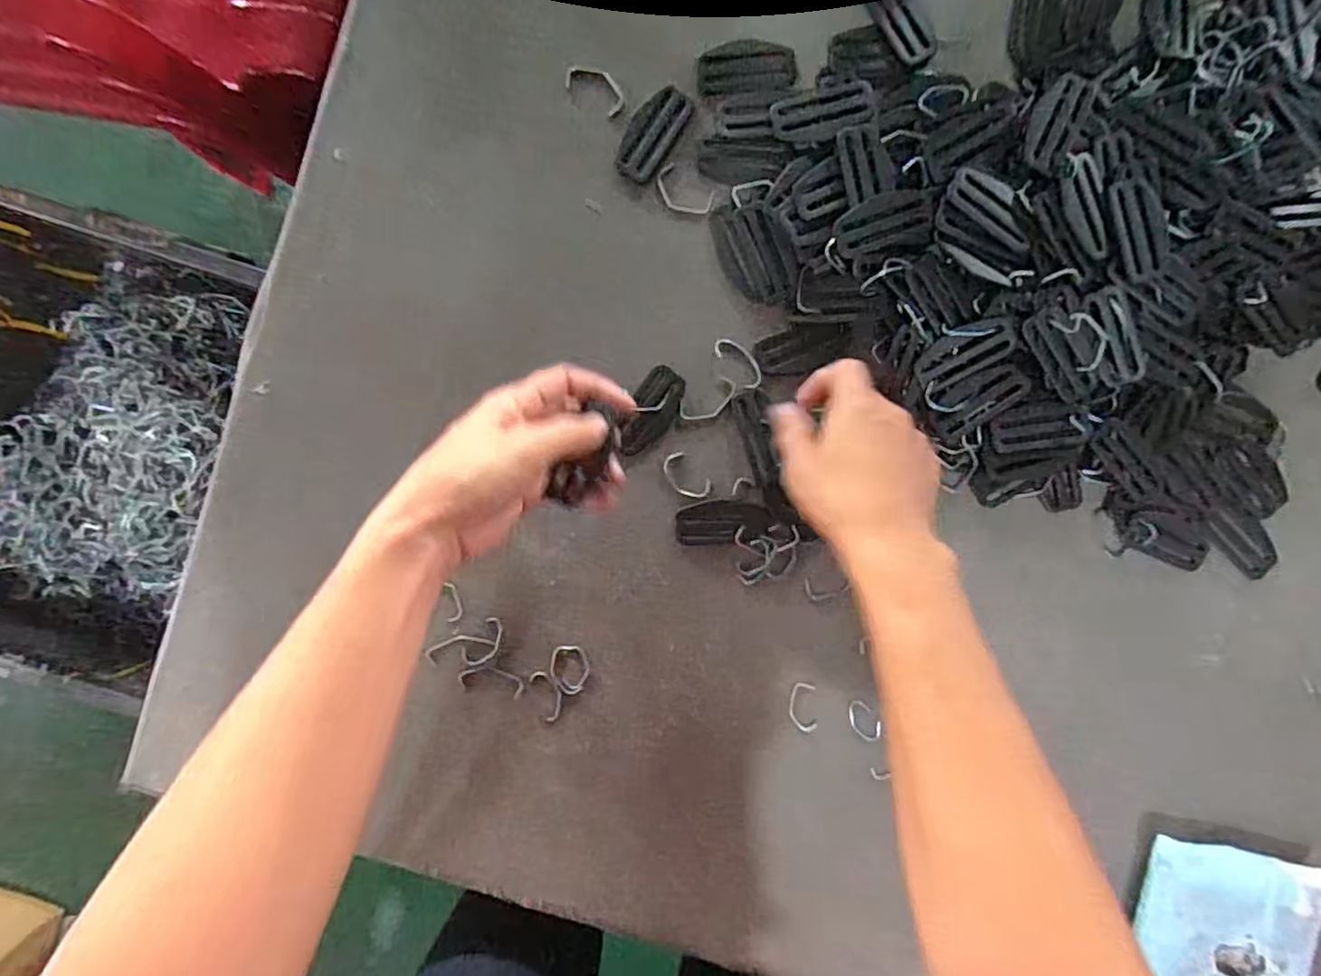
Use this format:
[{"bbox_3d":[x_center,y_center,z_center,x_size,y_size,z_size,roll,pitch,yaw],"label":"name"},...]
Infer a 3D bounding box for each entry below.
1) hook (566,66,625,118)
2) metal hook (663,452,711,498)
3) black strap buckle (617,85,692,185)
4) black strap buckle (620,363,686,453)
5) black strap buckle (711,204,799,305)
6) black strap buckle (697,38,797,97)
[{"bbox_3d":[-0.038,-0.239,0.394,0.038,0.004,0.018,33,95,-5],"label":"hook"},{"bbox_3d":[0.016,-0.006,0.411,0.019,0.004,0.034,-44,96,4],"label":"metal hook"},{"bbox_3d":[-0.005,-0.212,0.396,0.027,0.004,0.056,34,95,-5],"label":"black strap buckle"},{"bbox_3d":[-0.006,-0.046,0.407,0.026,0.004,0.056,28,95,-4],"label":"black strap buckle"},{"bbox_3d":[0.058,-0.142,0.398,0.039,0.006,0.063,-22,97,1],"label":"black strap buckle"},{"bbox_3d":[0.051,-0.250,0.392,0.057,0.006,0.032,-4,97,-1],"label":"black strap buckle"}]

